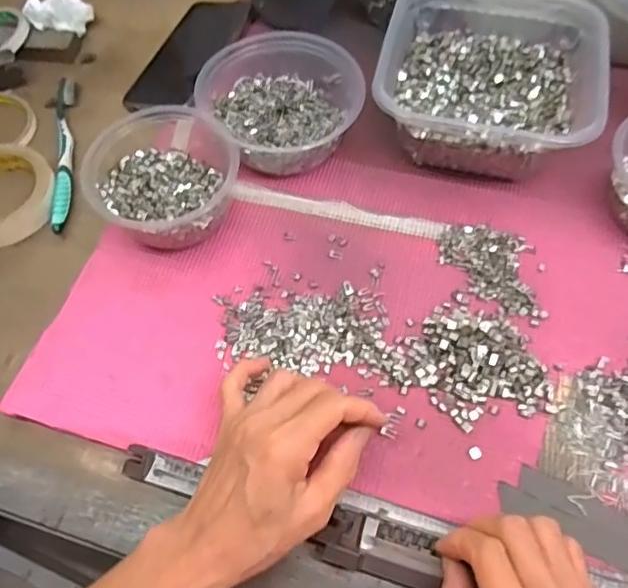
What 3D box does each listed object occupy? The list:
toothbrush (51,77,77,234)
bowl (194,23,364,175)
[{"bbox_3d":[-0.226,-0.130,0.520,0.016,0.013,0.177,-10,61,-4],"label":"toothbrush"},{"bbox_3d":[-0.028,-0.165,0.494,0.123,0.071,0.132,-1,61,2],"label":"bowl"}]

